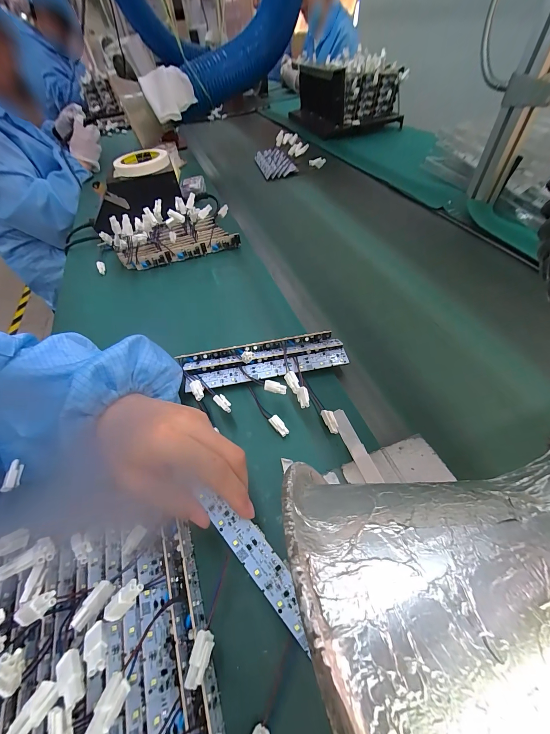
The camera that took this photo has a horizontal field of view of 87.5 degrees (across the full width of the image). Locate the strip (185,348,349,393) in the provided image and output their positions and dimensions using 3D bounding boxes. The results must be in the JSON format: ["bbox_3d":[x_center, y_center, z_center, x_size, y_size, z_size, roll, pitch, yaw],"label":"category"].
[{"bbox_3d":[-0.010,0.003,0.338,0.189,0.004,0.023,-10,56,-2],"label":"strip"}]

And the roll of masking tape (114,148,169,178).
[{"bbox_3d":[-0.270,-0.412,0.575,0.107,0.021,0.120,-21,52,-10],"label":"roll of masking tape"}]

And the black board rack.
[{"bbox_3d":[0.241,-1.000,1.048,0.257,0.169,0.413,-20,51,-9],"label":"black board rack"}]

